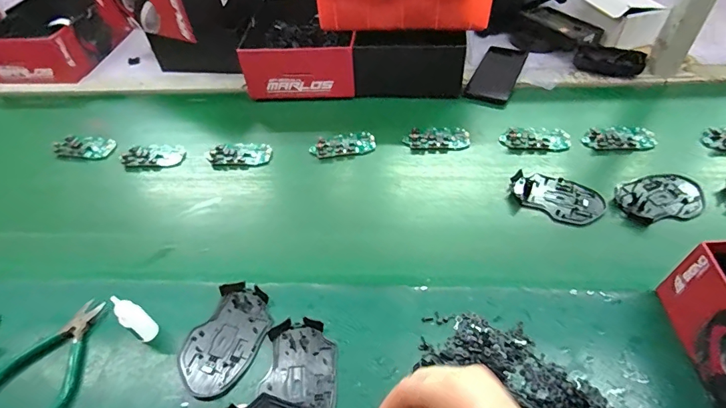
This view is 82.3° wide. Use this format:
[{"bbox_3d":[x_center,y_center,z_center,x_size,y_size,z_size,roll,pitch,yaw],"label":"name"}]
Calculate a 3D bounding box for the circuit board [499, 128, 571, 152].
[{"bbox_3d":[0.259,-0.096,0.624,0.098,0.020,0.040,2,49,5],"label":"circuit board"}]

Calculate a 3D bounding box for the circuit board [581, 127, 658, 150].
[{"bbox_3d":[0.378,-0.097,0.613,0.096,0.012,0.047,4,49,7],"label":"circuit board"}]

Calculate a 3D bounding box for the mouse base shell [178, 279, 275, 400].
[{"bbox_3d":[-0.143,0.138,0.433,0.073,0.010,0.115,17,52,18],"label":"mouse base shell"}]

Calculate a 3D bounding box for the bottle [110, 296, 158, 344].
[{"bbox_3d":[-0.231,0.116,0.420,0.020,0.067,0.021,28,56,25],"label":"bottle"}]

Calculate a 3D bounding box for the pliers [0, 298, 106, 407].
[{"bbox_3d":[-0.313,0.155,0.427,0.095,0.009,0.118,13,51,15],"label":"pliers"}]

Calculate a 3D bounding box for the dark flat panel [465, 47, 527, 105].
[{"bbox_3d":[0.240,-0.234,0.739,0.073,0.007,0.177,19,53,20],"label":"dark flat panel"}]

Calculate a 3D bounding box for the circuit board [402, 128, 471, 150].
[{"bbox_3d":[0.114,-0.100,0.636,0.097,0.016,0.040,-3,49,2],"label":"circuit board"}]

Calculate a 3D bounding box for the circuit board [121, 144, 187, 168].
[{"bbox_3d":[-0.324,-0.076,0.647,0.091,0.013,0.047,-6,49,-1],"label":"circuit board"}]

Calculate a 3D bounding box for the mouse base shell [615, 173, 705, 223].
[{"bbox_3d":[0.388,-0.009,0.536,0.107,0.009,0.072,-17,50,-10],"label":"mouse base shell"}]

